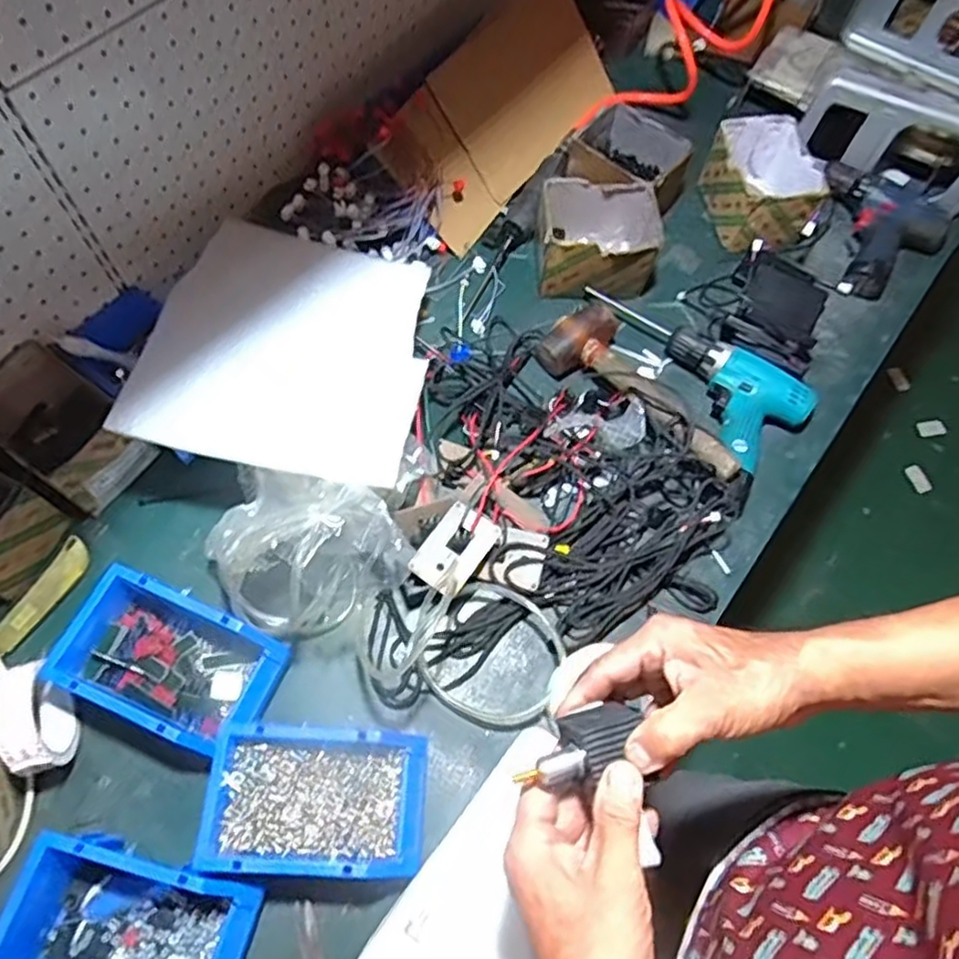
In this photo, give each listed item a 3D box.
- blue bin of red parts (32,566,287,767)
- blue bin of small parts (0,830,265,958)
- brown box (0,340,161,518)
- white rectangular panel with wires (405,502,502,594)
[{"bbox_3d":[-0.291,0.177,0.650,0.194,0.078,0.124,23,67,8],"label":"blue bin of red parts"},{"bbox_3d":[-0.289,0.372,0.561,0.189,0.084,0.118,15,66,4],"label":"blue bin of small parts"},{"bbox_3d":[-0.440,-0.053,0.731,0.158,0.105,0.104,34,68,12],"label":"brown box"},{"bbox_3d":[-0.024,0.071,0.704,0.059,0.018,0.087,34,68,12],"label":"white rectangular panel with wires"}]

